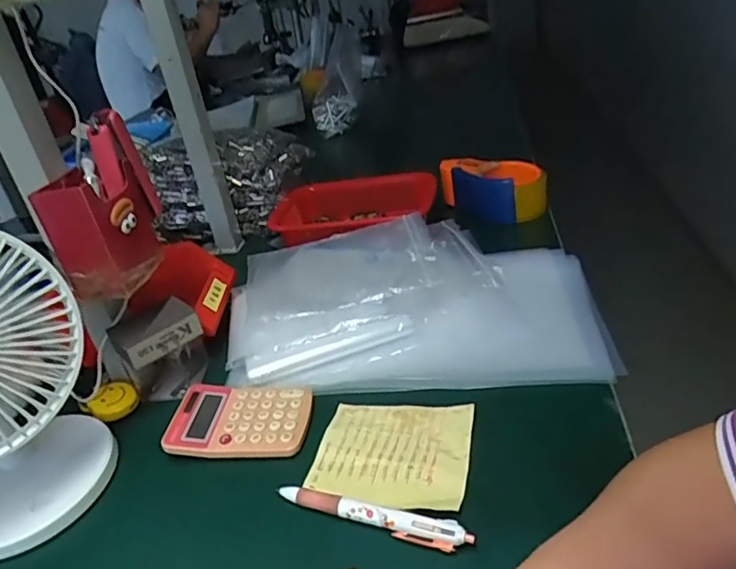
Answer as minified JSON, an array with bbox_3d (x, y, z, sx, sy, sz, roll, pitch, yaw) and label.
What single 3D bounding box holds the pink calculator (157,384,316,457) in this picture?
[{"bbox_3d":[-0.108,0.114,0.491,0.115,0.015,0.074,-6,30,9],"label":"pink calculator"}]

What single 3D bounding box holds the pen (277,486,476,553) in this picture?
[{"bbox_3d":[0.001,0.155,0.393,0.140,0.014,0.015,5,33,26],"label":"pen"}]

